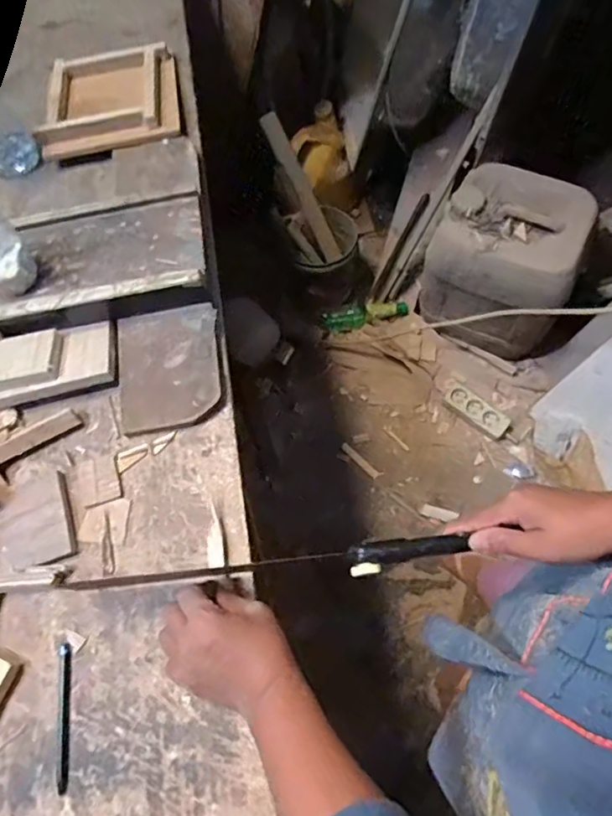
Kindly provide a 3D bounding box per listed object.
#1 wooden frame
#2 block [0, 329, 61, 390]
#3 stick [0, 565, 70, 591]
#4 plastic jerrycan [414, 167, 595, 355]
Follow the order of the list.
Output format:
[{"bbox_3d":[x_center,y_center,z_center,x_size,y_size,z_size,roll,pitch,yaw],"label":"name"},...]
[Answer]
[{"bbox_3d":[-0.264,-0.420,0.713,0.185,0.039,0.179,-8,69,4],"label":"wooden frame"},{"bbox_3d":[-0.318,-0.048,0.557,0.115,0.009,0.065,-11,58,2],"label":"block"},{"bbox_3d":[-0.286,0.162,0.492,0.121,0.016,0.017,-6,67,0],"label":"stick"},{"bbox_3d":[0.418,-0.302,1.137,0.273,0.312,0.232,23,74,14],"label":"plastic jerrycan"}]

